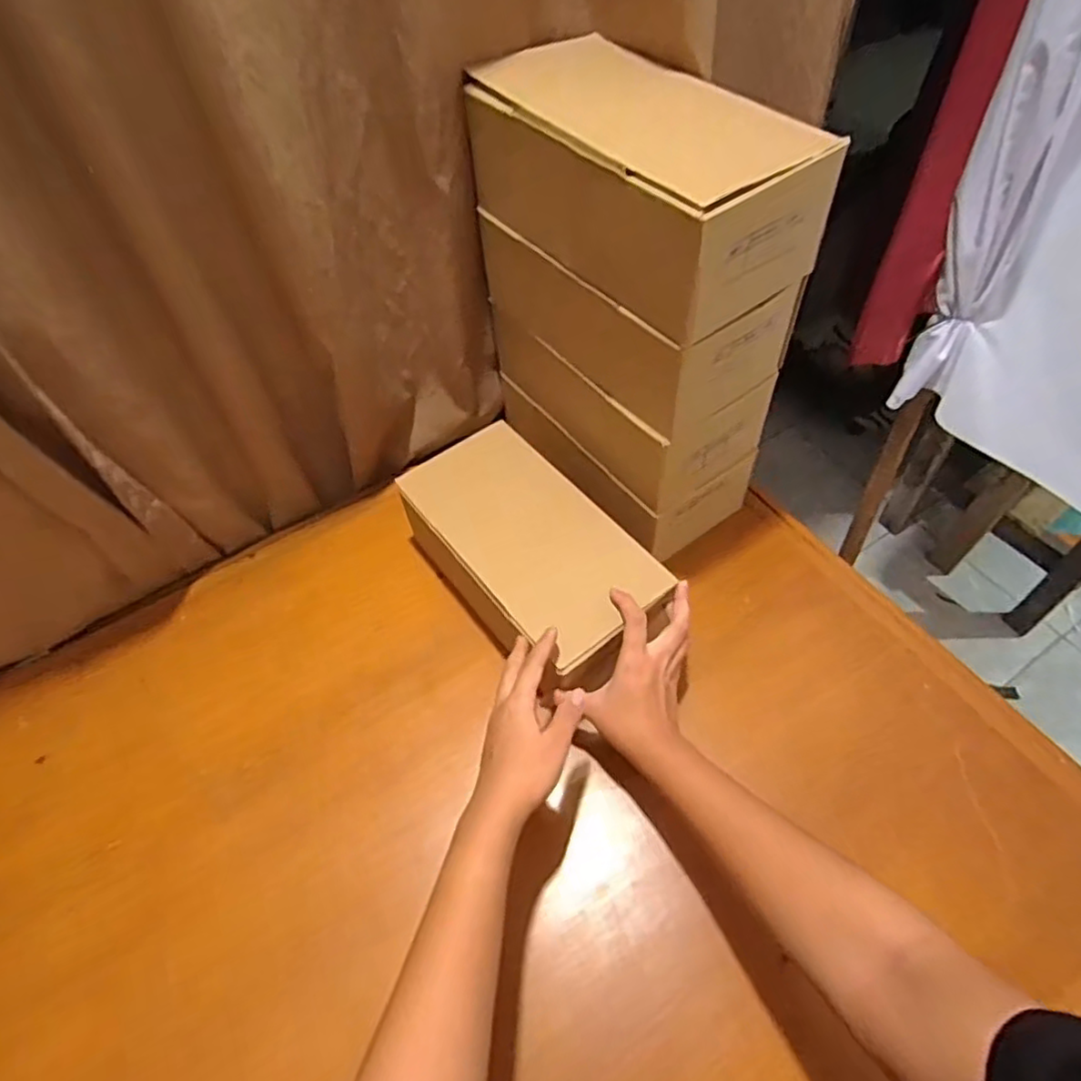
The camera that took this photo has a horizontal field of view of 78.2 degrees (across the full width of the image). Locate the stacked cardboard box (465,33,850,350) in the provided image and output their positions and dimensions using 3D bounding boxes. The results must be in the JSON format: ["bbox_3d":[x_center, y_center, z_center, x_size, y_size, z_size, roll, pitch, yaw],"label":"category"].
[{"bbox_3d":[0.072,-0.280,0.519,0.129,0.102,0.264,-33,59,-19],"label":"stacked cardboard box"}]

